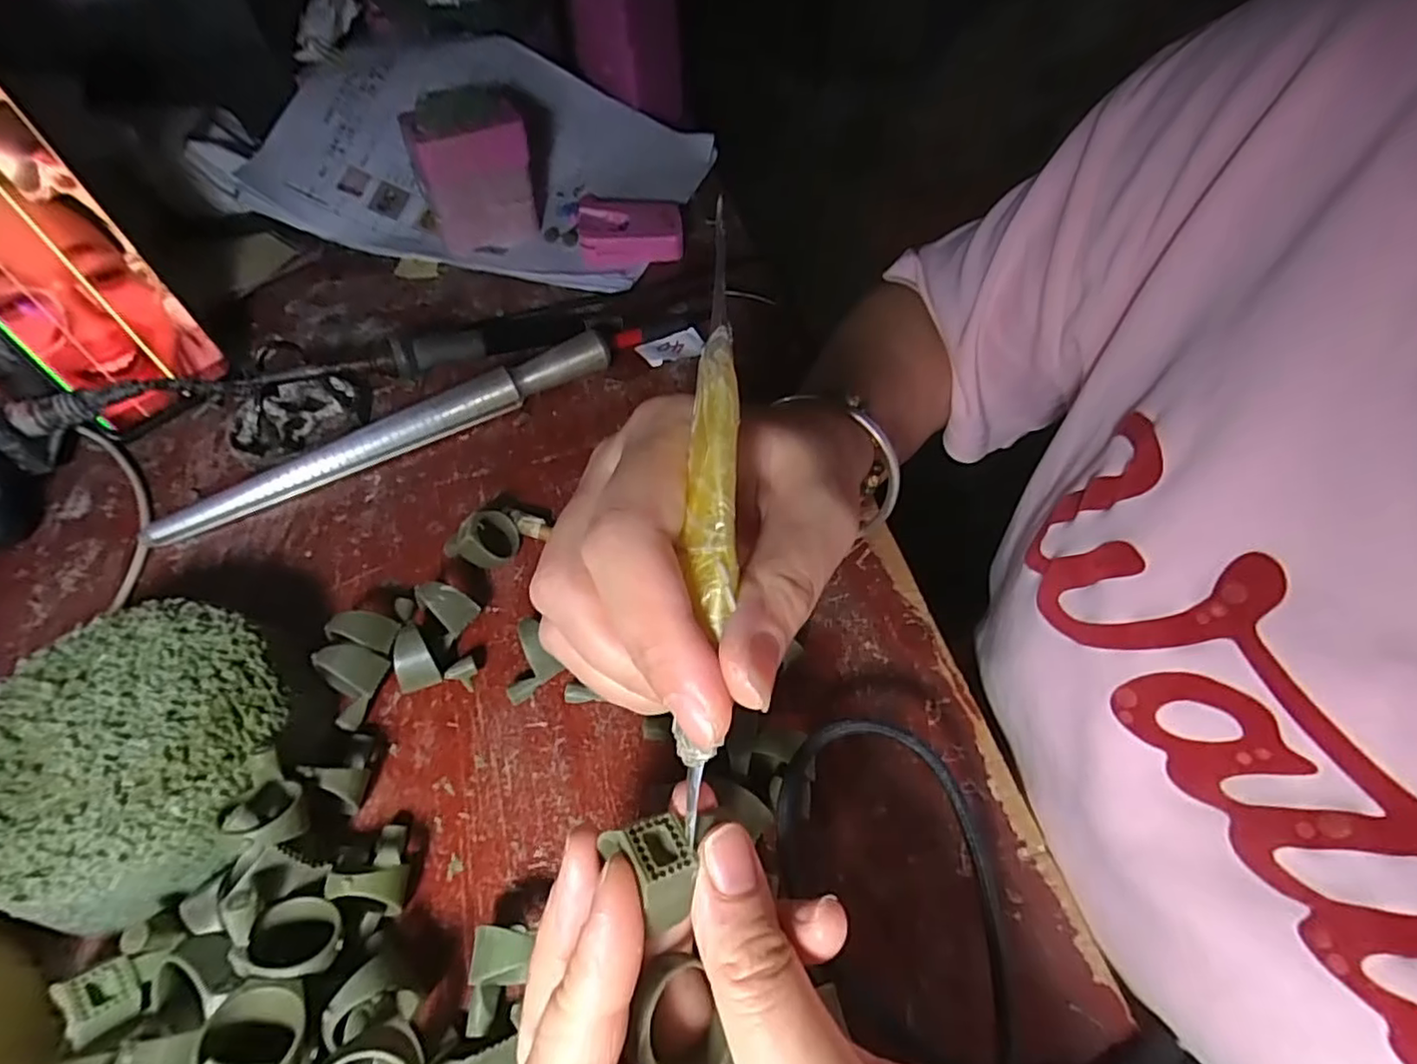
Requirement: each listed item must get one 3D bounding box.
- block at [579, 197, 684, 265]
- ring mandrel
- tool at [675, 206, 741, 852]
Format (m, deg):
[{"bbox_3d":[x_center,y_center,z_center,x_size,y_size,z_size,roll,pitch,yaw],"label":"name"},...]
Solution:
[{"bbox_3d":[-0.055,-0.213,0.454,0.069,0.027,0.046,-8,54,-6],"label":"block"},{"bbox_3d":[-0.162,-0.052,0.339,0.237,0.025,0.019,-27,58,-18],"label":"ring mandrel"},{"bbox_3d":[0.000,-0.003,0.152,0.009,0.009,0.148,3,89,3],"label":"tool"}]

